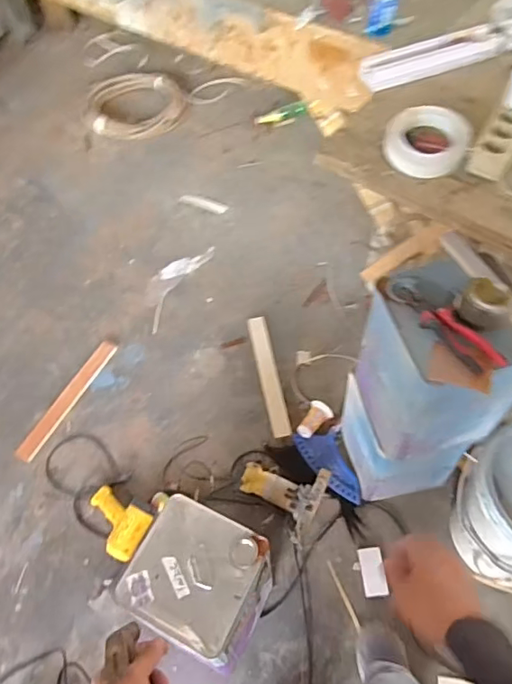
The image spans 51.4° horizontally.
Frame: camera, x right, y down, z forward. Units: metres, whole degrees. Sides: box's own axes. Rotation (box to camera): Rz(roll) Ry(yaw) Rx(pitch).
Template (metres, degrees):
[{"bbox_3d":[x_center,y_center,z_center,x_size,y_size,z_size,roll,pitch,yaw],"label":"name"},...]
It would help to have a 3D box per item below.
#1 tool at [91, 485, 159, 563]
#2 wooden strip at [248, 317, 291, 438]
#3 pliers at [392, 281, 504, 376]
[{"bbox_3d":[-0.370,0.473,1.397,0.198,0.070,0.152,20,61,15],"label":"tool"},{"bbox_3d":[0.039,0.099,1.628,0.056,0.023,0.404,-10,58,-3],"label":"wooden strip"},{"bbox_3d":[0.310,-0.030,0.890,0.054,0.038,0.221,-30,61,-15],"label":"pliers"}]

